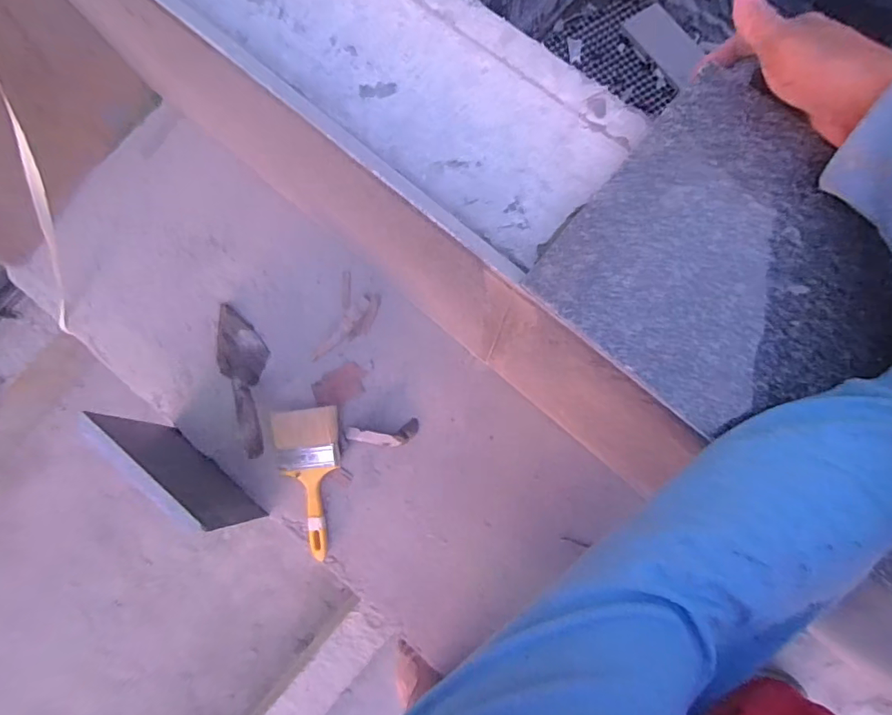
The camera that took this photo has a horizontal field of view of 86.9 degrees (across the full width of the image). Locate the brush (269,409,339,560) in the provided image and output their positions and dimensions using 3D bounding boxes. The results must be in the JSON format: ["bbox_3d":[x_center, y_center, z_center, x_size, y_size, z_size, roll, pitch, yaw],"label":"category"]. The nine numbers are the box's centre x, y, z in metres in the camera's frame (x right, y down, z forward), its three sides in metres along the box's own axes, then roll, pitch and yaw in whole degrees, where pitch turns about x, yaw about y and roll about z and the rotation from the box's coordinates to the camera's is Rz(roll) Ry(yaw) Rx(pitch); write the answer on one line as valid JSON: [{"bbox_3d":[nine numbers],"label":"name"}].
[{"bbox_3d":[-0.212,0.190,0.719,0.097,0.027,0.221,-4,82,2],"label":"brush"}]

